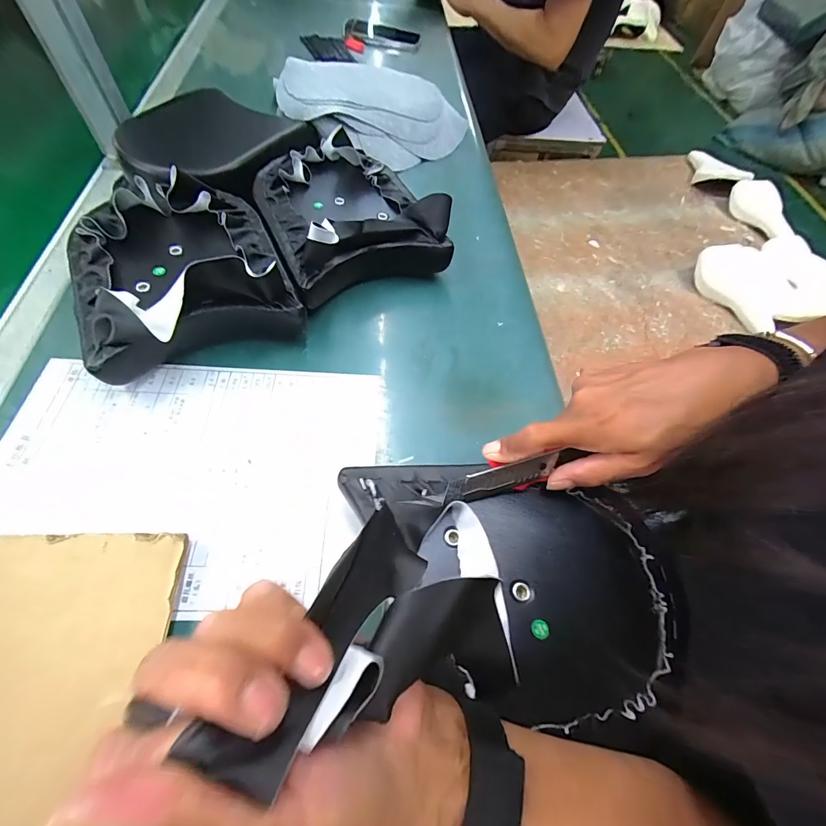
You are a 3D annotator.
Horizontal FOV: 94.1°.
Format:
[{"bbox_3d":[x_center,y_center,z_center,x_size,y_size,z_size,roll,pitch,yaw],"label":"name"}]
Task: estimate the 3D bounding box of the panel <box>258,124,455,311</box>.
[{"bbox_3d":[-0.077,-0.218,0.437,0.178,0.090,0.192,-24,64,-19],"label":"panel"}]

